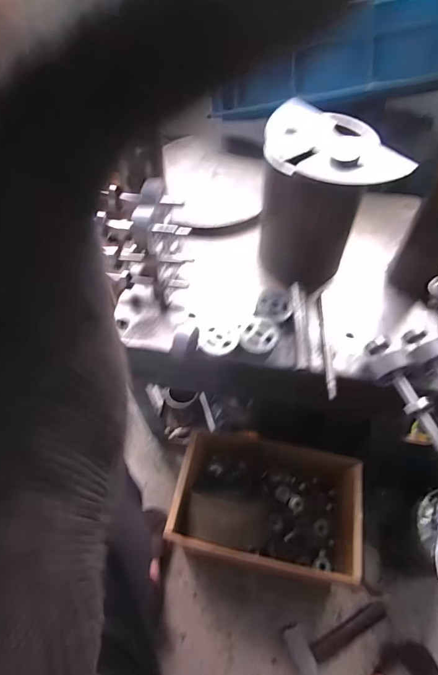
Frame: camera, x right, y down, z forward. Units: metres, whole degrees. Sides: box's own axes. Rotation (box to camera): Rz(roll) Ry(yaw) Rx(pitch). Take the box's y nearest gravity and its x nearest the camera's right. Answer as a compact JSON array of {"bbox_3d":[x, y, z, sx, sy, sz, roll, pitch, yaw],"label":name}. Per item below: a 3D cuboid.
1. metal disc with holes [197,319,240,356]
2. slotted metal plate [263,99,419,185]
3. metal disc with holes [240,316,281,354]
[{"bbox_3d":[0.000,0.000,0.506,0.053,0.008,0.052,-1,57,2],"label":"metal disc with holes"},{"bbox_3d":[0.125,-0.231,0.453,0.132,0.015,0.168,-17,58,-8],"label":"slotted metal plate"},{"bbox_3d":[0.054,-0.002,0.504,0.047,0.010,0.053,23,61,16],"label":"metal disc with holes"}]

